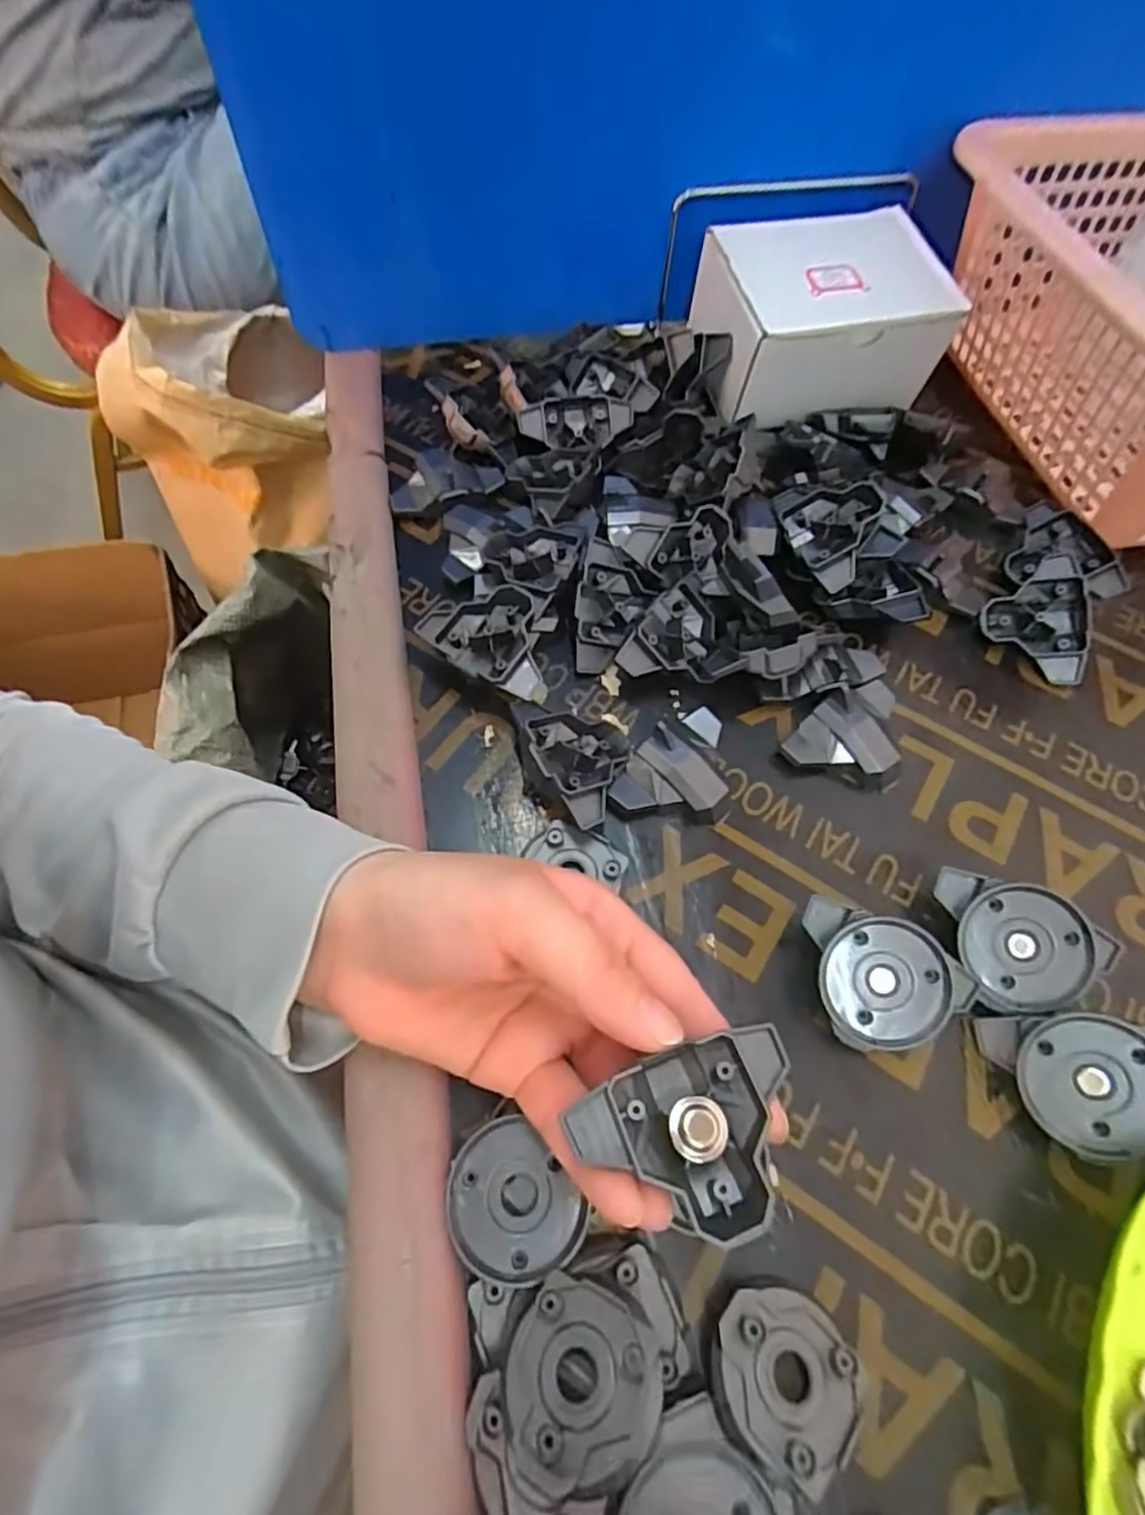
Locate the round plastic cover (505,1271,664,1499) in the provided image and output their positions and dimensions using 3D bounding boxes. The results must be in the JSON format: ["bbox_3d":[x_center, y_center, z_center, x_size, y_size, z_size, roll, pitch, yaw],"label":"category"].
[{"bbox_3d":[0.002,0.158,0.169,0.039,0.004,0.039,-11,40,10],"label":"round plastic cover"}]

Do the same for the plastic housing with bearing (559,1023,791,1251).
[{"bbox_3d":[0.031,0.097,0.168,0.056,0.017,0.043,-11,63,-9],"label":"plastic housing with bearing"}]

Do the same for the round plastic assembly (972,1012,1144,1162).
[{"bbox_3d":[0.167,0.105,0.217,0.058,0.012,0.043,4,83,26],"label":"round plastic assembly"}]

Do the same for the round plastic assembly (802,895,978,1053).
[{"bbox_3d":[0.106,0.072,0.231,0.050,0.016,0.050,-2,81,10],"label":"round plastic assembly"}]

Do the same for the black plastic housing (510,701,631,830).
[{"bbox_3d":[-0.002,0.004,0.267,0.047,0.023,0.047,8,62,1],"label":"black plastic housing"}]

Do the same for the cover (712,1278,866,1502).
[{"bbox_3d":[0.058,0.169,0.183,0.039,0.011,0.039,9,44,-8],"label":"cover"}]

